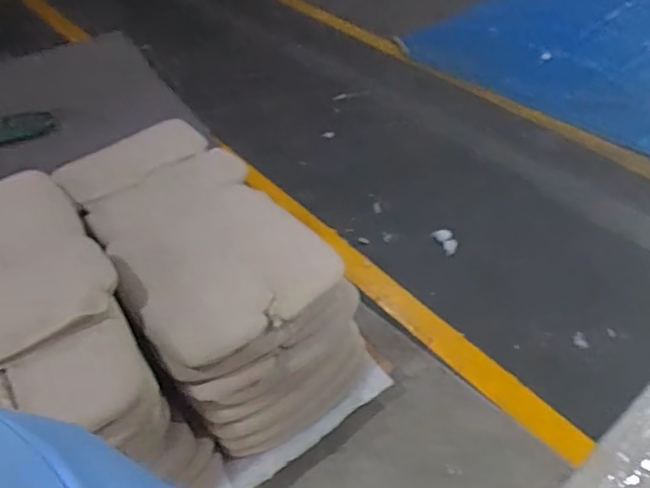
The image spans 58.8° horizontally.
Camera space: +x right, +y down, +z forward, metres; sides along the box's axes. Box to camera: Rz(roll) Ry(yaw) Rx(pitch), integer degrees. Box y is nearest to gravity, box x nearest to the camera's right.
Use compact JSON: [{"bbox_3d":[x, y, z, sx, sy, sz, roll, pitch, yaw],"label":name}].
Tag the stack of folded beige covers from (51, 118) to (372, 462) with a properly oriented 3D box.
[{"bbox_3d":[-0.332,0.065,1.604,0.482,0.392,0.923,-27,48,-24],"label":"stack of folded beige covers"}]

